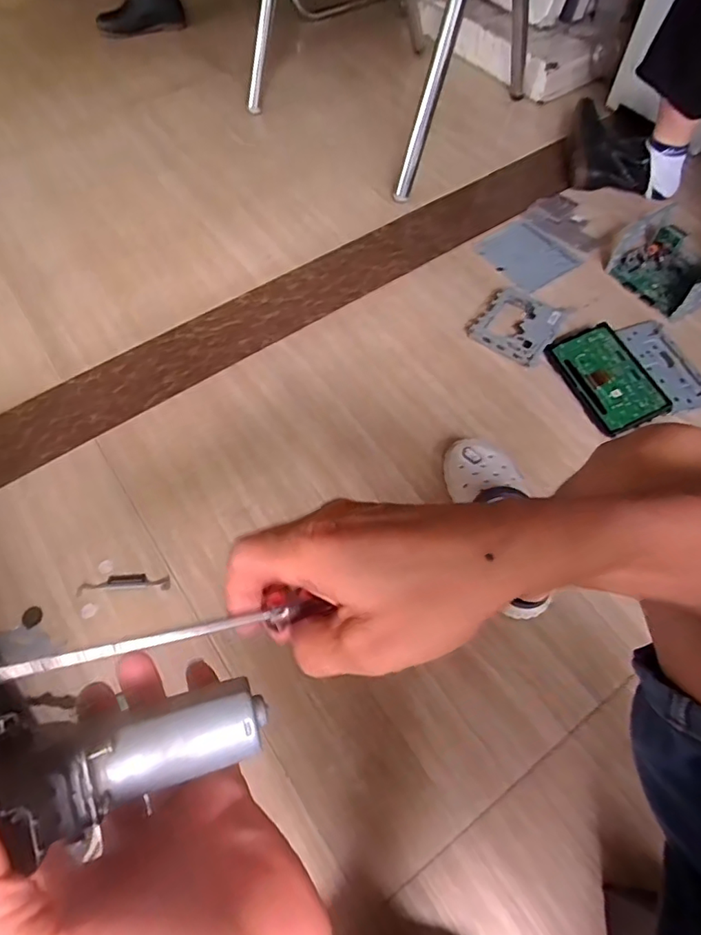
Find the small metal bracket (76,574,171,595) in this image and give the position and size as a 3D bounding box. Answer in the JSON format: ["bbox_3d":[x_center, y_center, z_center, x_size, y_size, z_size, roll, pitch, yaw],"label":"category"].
[{"bbox_3d":[-0.343,0.175,0.824,0.135,0.008,0.026,-5,61,-1],"label":"small metal bracket"}]

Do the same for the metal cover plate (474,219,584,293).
[{"bbox_3d":[0.370,-0.451,1.141,0.149,0.014,0.177,-32,65,-15],"label":"metal cover plate"}]

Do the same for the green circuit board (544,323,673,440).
[{"bbox_3d":[0.464,-0.168,0.978,0.128,0.023,0.215,-22,63,-10],"label":"green circuit board"}]

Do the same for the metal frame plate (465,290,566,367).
[{"bbox_3d":[0.319,-0.280,1.048,0.143,0.015,0.148,31,67,17],"label":"metal frame plate"}]

